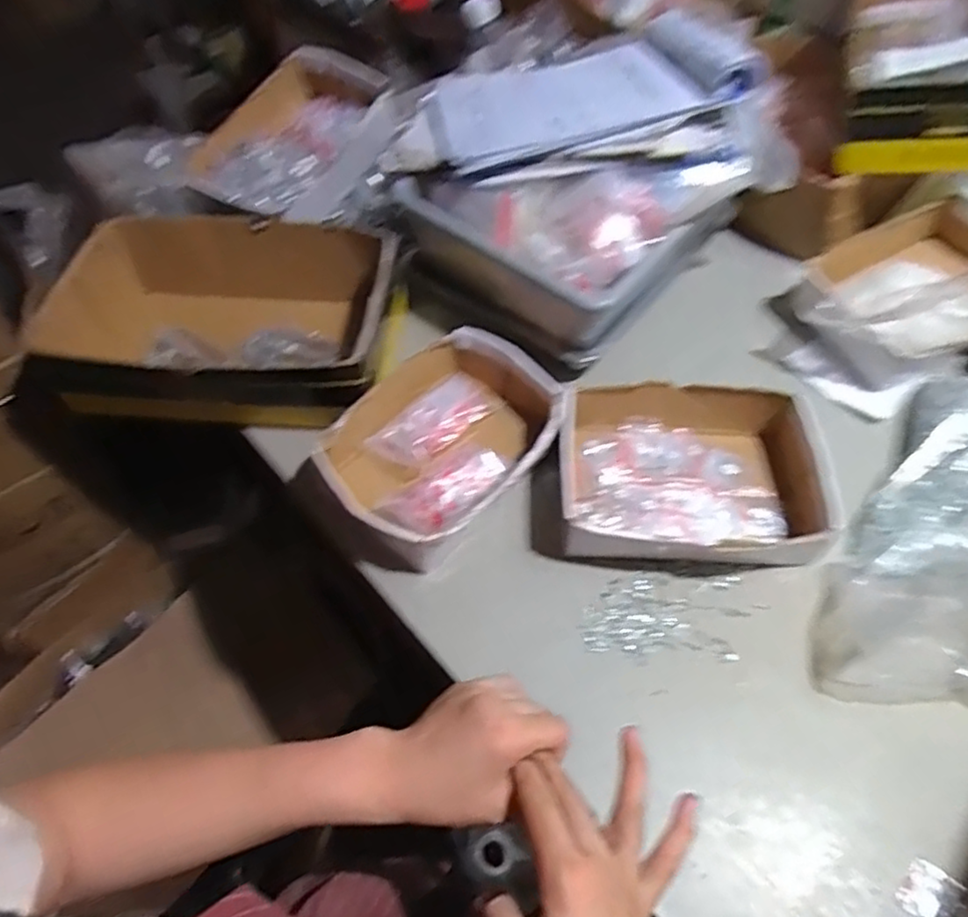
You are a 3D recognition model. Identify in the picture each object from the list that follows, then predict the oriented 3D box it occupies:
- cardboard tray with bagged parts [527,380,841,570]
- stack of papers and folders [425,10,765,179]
[{"bbox_3d":[0.186,0.016,0.647,0.271,0.061,0.184,4,55,4],"label":"cardboard tray with bagged parts"},{"bbox_3d":[0.108,-0.423,0.740,0.329,0.092,0.255,-3,55,-1],"label":"stack of papers and folders"}]

